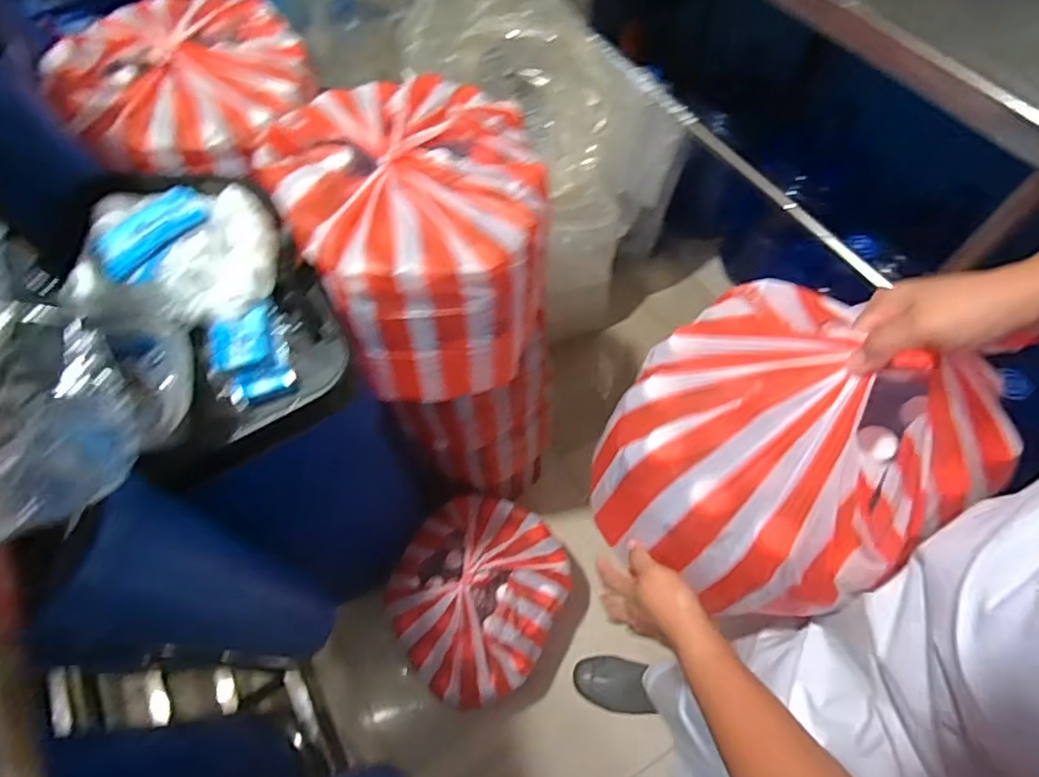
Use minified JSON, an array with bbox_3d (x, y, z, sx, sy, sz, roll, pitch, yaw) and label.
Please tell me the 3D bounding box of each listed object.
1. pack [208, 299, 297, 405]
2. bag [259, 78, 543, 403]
[{"bbox_3d":[-0.251,-0.032,0.534,0.064,0.032,0.087,-25,65,-12],"label":"pack"},{"bbox_3d":[-0.120,-0.202,0.698,0.278,0.215,0.369,-27,65,-13],"label":"bag"}]

